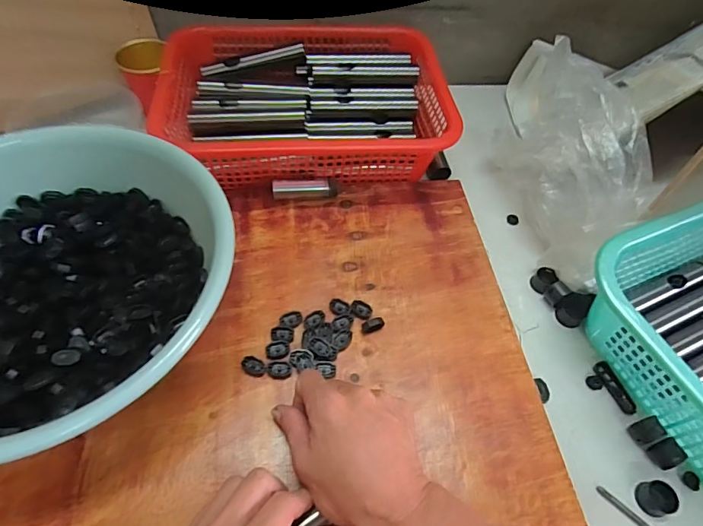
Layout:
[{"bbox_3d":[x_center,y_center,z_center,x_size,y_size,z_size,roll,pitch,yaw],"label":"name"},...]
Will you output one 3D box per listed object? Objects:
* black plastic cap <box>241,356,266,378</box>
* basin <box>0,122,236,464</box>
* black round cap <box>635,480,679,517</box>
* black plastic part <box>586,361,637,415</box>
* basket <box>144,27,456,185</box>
[{"bbox_3d":[-0.088,0.093,0.399,0.022,0.005,0.015,21,58,10],"label":"black plastic cap"},{"bbox_3d":[-0.246,0.021,0.367,0.284,0.105,0.268,2,56,-3],"label":"basin"},{"bbox_3d":[0.251,0.193,0.364,0.026,0.012,0.025,2,56,-3],"label":"black round cap"},{"bbox_3d":[0.246,0.120,0.420,0.027,0.010,0.050,-23,61,-18],"label":"black plastic part"},{"bbox_3d":[-0.056,-0.204,0.556,0.332,0.067,0.232,-4,57,-6],"label":"basket"}]

